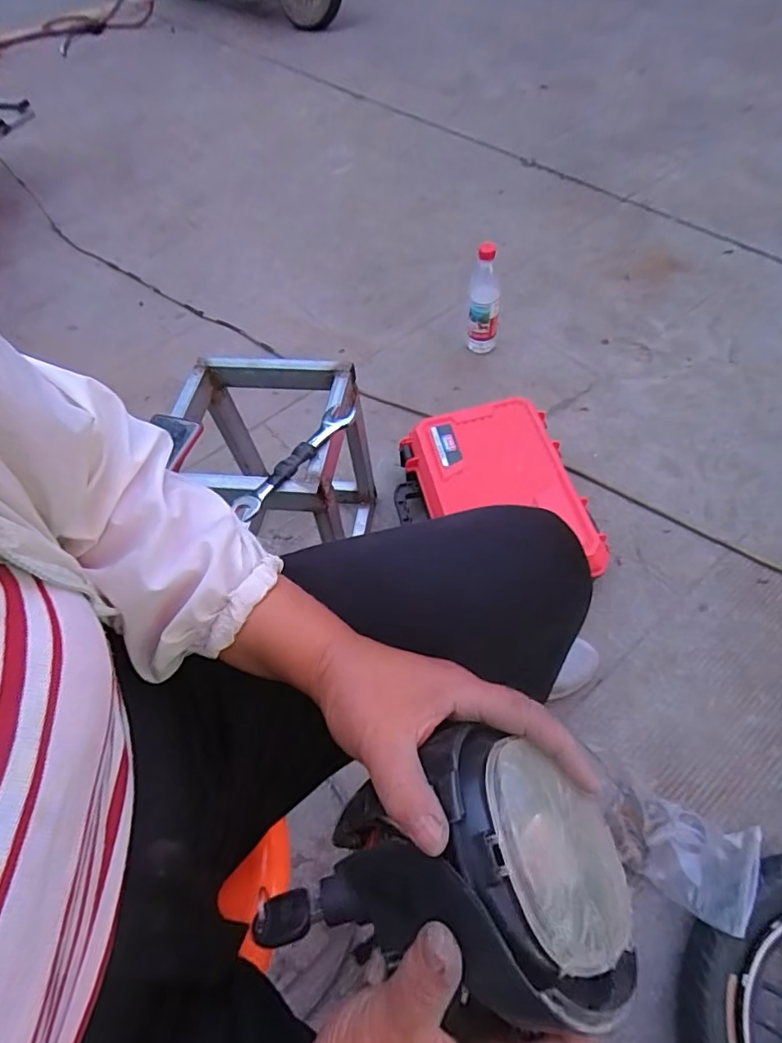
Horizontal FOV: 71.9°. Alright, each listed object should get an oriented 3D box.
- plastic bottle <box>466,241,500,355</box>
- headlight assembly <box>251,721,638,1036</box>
[{"bbox_3d":[0.191,-0.446,1.099,0.063,0.222,0.054,4,55,8],"label":"plastic bottle"},{"bbox_3d":[0.023,0.163,0.263,0.172,0.092,0.107,8,56,10],"label":"headlight assembly"}]

